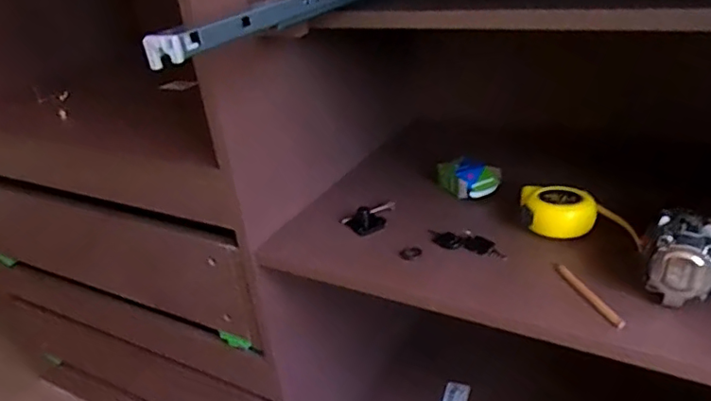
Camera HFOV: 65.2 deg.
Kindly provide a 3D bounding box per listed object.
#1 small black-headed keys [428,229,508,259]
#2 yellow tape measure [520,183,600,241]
[{"bbox_3d":[0.122,0.046,0.627,0.096,0.014,0.027,16,36,36],"label":"small black-headed keys"},{"bbox_3d":[0.228,0.010,0.628,0.084,0.034,0.065,4,30,19],"label":"yellow tape measure"}]

